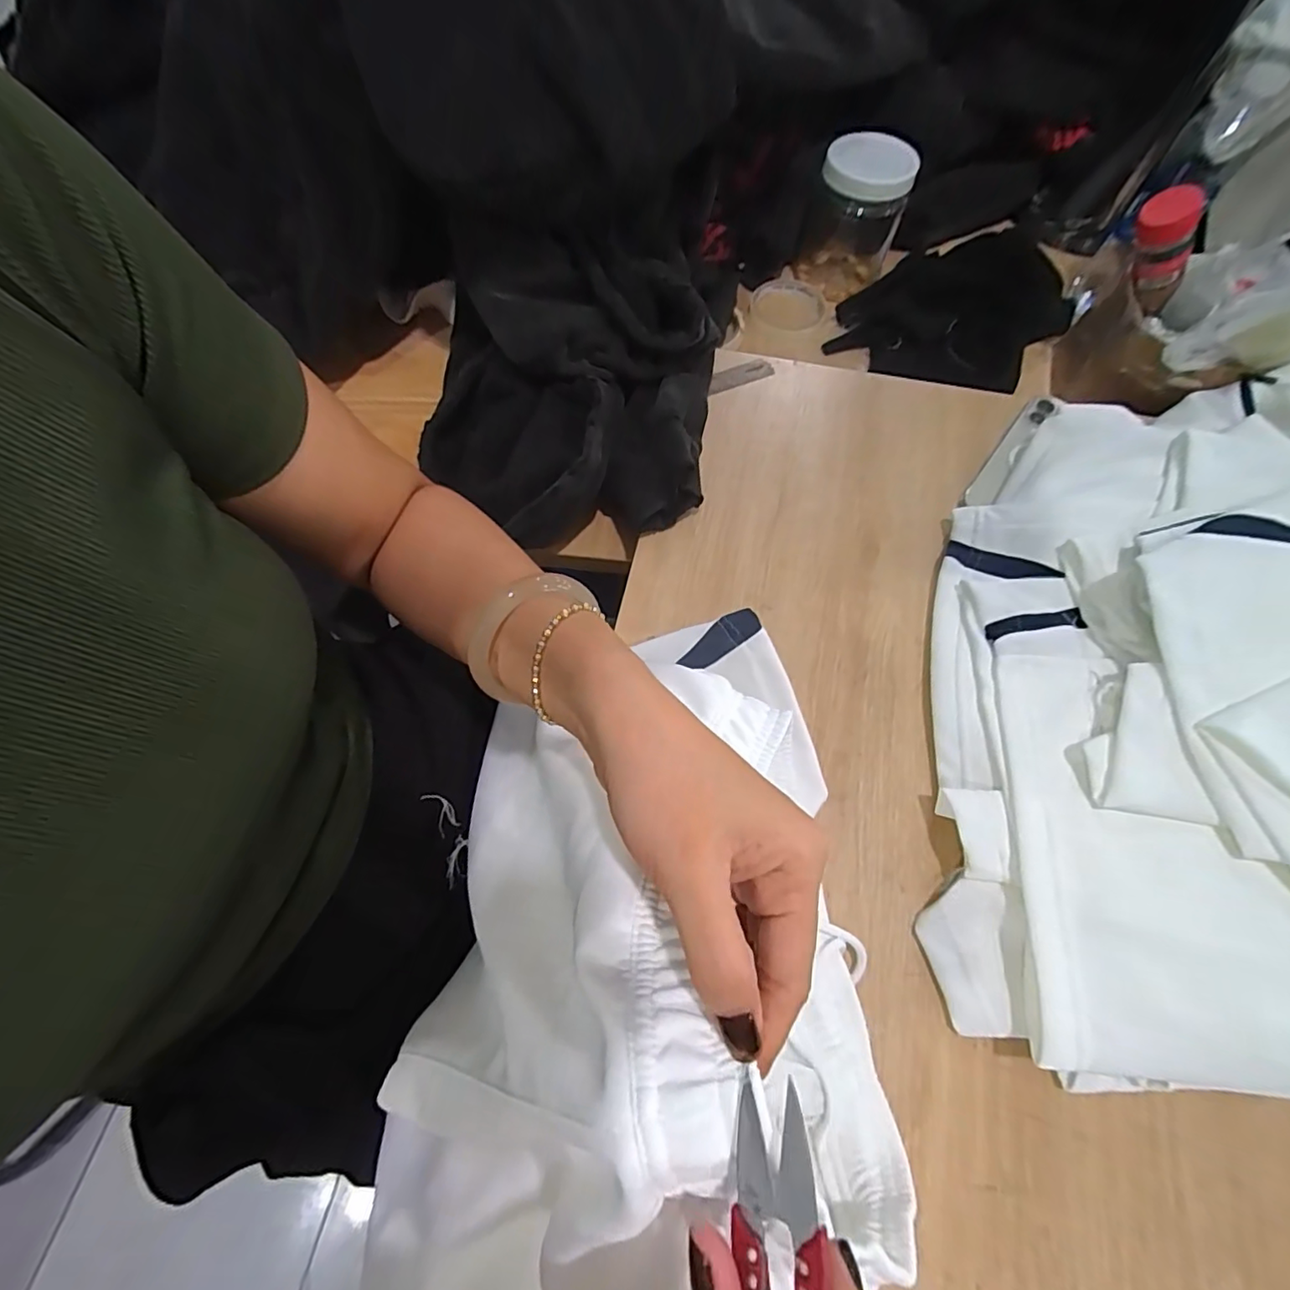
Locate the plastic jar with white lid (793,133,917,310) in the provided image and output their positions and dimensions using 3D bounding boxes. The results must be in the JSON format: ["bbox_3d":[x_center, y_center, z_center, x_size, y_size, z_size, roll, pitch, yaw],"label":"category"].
[{"bbox_3d":[0.228,-0.467,0.628,0.102,0.126,0.087,12,67,5],"label":"plastic jar with white lid"}]

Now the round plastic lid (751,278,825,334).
[{"bbox_3d":[0.166,-0.393,0.653,0.083,0.011,0.091,0,66,0],"label":"round plastic lid"}]

